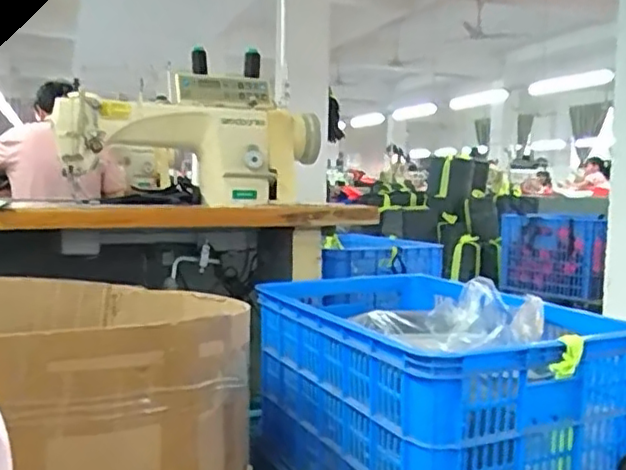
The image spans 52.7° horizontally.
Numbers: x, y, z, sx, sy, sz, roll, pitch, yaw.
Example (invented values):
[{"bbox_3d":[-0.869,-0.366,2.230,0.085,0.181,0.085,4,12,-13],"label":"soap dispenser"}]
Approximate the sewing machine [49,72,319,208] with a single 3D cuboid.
[{"bbox_3d":[-0.281,-0.229,1.462,0.569,0.301,0.217,-1,5,-20],"label":"sewing machine"}]

